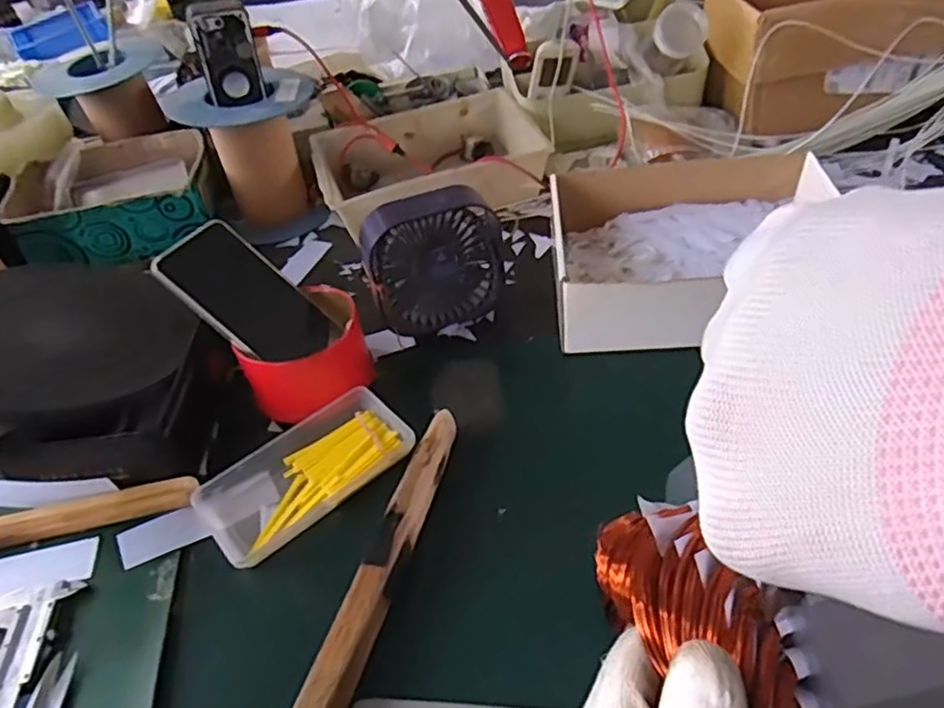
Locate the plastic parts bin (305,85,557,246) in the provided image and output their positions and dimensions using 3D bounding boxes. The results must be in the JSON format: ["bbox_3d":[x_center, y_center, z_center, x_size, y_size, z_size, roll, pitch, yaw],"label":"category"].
[{"bbox_3d":[-0.049,-0.219,0.763,0.248,0.058,0.184,-15,46,-6],"label":"plastic parts bin"}]

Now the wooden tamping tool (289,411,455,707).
[{"bbox_3d":[-0.063,0.146,0.420,0.024,0.033,0.273,9,48,17],"label":"wooden tamping tool"}]

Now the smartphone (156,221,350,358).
[{"bbox_3d":[-0.182,-0.046,0.546,0.139,0.009,0.078,44,48,-7],"label":"smartphone"}]

